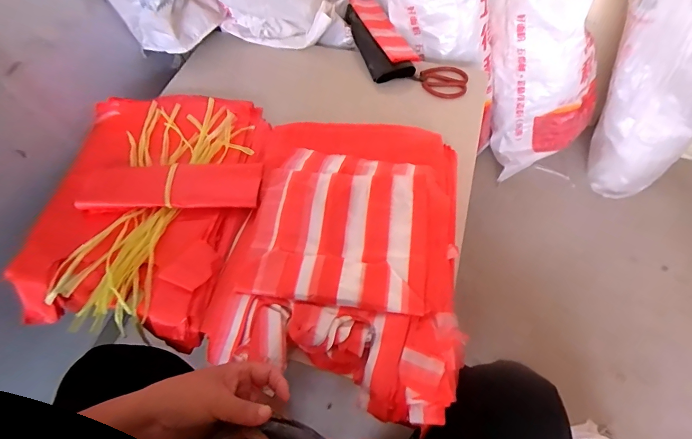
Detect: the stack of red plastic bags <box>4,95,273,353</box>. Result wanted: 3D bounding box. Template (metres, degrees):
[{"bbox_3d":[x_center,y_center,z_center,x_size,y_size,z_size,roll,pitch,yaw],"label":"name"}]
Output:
[{"bbox_3d":[-0.411,-0.044,0.808,0.427,0.099,0.534,7,59,8],"label":"stack of red plastic bags"}]

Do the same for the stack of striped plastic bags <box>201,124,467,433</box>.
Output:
[{"bbox_3d":[0.004,0.025,0.694,0.415,0.076,0.531,10,59,10],"label":"stack of striped plastic bags"}]

